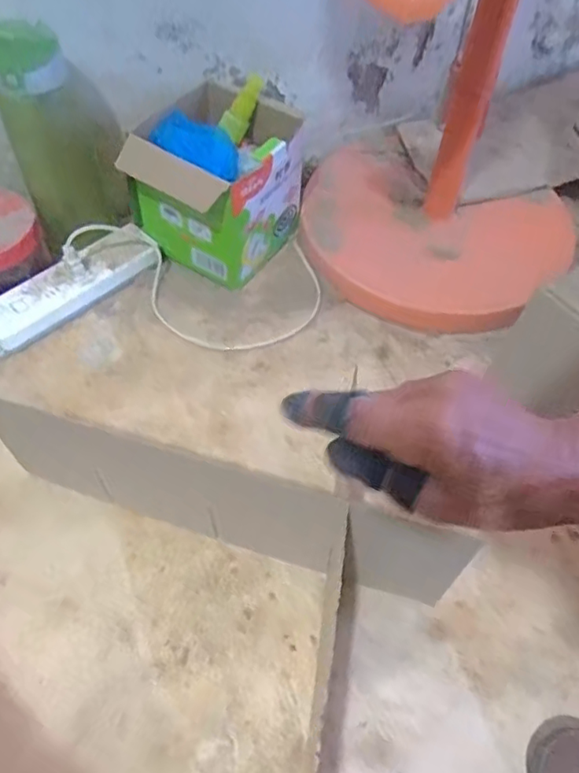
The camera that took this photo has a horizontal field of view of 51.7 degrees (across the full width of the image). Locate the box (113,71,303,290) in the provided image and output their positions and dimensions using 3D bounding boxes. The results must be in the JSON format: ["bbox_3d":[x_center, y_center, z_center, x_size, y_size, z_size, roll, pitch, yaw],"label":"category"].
[{"bbox_3d":[-0.076,-0.213,0.633,0.144,0.145,0.166,27,58,18],"label":"box"}]

